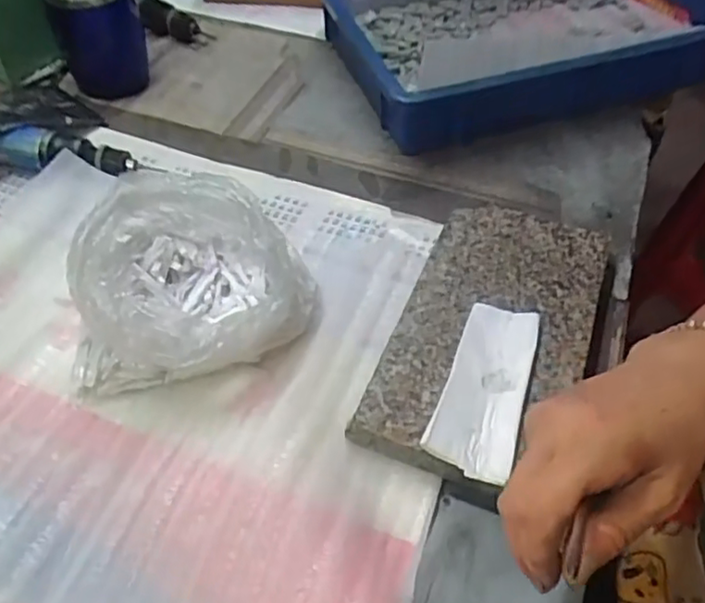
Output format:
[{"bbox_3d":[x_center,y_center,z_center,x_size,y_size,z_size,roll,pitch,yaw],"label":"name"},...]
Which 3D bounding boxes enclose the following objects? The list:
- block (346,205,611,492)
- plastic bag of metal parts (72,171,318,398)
[{"bbox_3d":[0.103,0.020,0.464,0.129,0.027,0.240,19,54,13],"label":"block"},{"bbox_3d":[-0.109,-0.009,0.457,0.151,0.092,0.161,11,52,7],"label":"plastic bag of metal parts"}]

